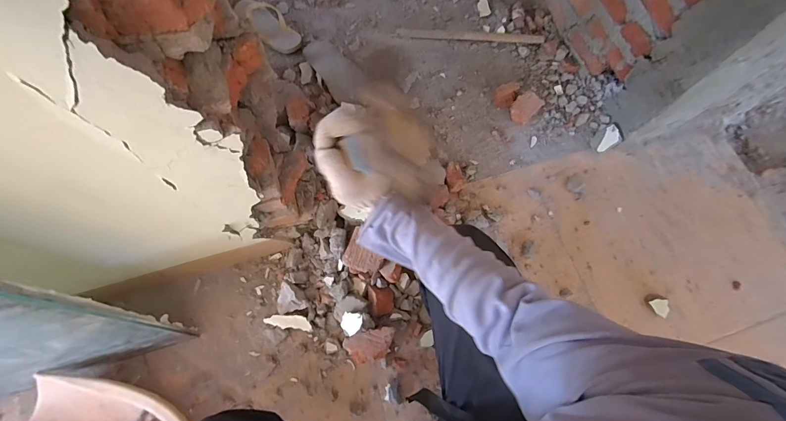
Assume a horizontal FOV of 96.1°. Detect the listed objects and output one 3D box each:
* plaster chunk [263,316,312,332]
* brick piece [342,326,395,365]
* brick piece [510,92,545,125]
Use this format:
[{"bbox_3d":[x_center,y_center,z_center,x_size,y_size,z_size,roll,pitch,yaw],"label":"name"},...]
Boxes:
[{"bbox_3d":[-0.218,0.232,0.738,0.101,0.020,0.028,5,71,1],"label":"plaster chunk"},{"bbox_3d":[-0.045,0.273,0.716,0.104,0.057,0.058,-15,72,-6],"label":"brick piece"},{"bbox_3d":[0.340,-0.265,0.910,0.057,0.043,0.095,42,75,12],"label":"brick piece"}]

